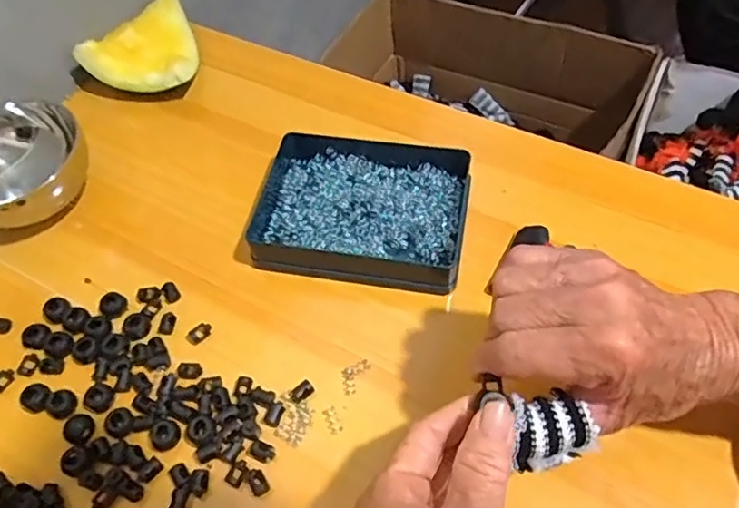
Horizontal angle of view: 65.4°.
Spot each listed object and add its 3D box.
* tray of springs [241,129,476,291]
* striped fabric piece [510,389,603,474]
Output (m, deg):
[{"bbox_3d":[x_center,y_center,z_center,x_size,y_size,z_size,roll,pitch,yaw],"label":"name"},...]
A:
[{"bbox_3d":[-0.006,-0.037,0.428,0.151,0.026,0.122,8,56,10],"label":"tray of springs"},{"bbox_3d":[0.087,0.083,0.271,0.037,0.022,0.030,-3,55,2],"label":"striped fabric piece"}]

